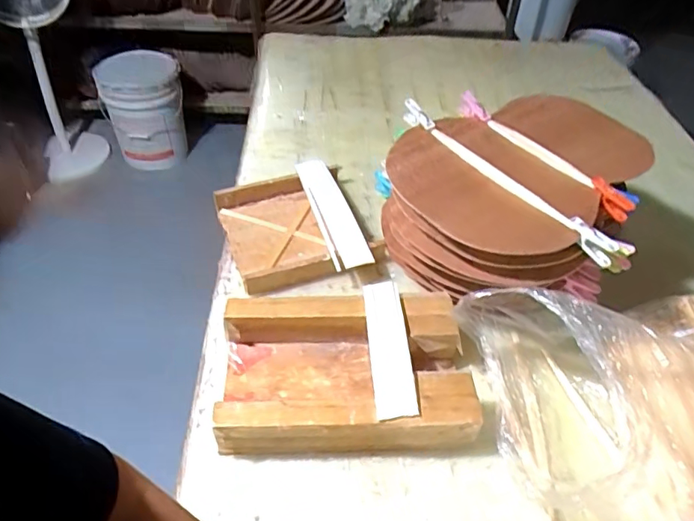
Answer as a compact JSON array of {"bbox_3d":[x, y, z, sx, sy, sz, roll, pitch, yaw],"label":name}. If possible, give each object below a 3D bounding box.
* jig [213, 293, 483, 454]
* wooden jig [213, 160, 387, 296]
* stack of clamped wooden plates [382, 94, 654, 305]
[{"bbox_3d":[-0.004,0.117,0.591,0.266,0.053,0.172,0,46,-4],"label":"jig"},{"bbox_3d":[-0.076,-0.051,0.785,0.204,0.050,0.211,-11,48,-14],"label":"wooden jig"},{"bbox_3d":[0.202,-0.073,0.679,0.289,0.167,0.250,-34,56,-31],"label":"stack of clamped wooden plates"}]

